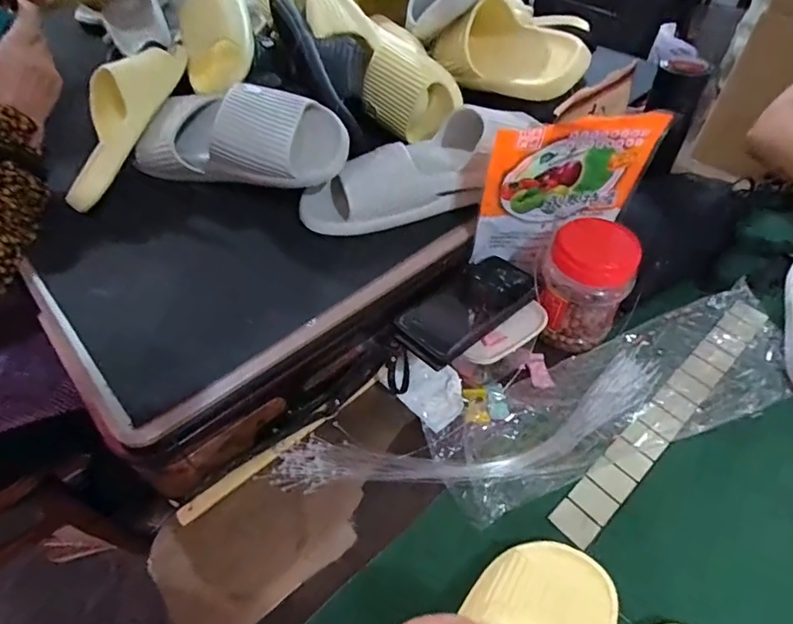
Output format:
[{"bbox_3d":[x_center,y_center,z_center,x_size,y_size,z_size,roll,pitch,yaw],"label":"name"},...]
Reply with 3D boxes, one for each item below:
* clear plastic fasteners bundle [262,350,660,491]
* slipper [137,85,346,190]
[{"bbox_3d":[0.091,0.131,0.510,0.428,0.014,0.101,-13,51,-9],"label":"clear plastic fasteners bundle"},{"bbox_3d":[-0.181,-0.207,0.575,0.257,0.091,0.106,9,50,7],"label":"slipper"}]

